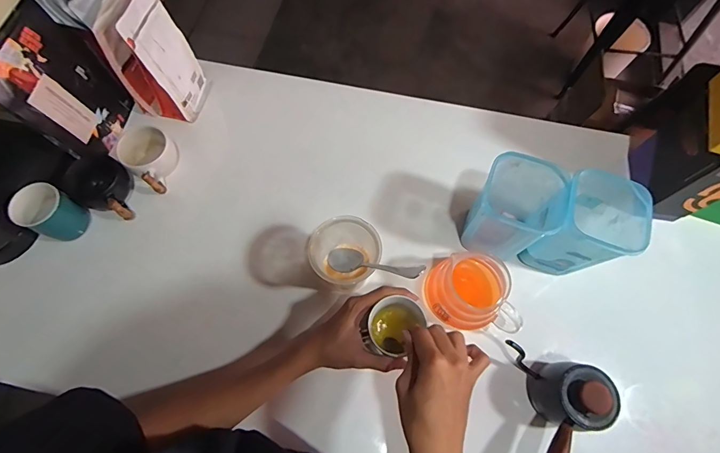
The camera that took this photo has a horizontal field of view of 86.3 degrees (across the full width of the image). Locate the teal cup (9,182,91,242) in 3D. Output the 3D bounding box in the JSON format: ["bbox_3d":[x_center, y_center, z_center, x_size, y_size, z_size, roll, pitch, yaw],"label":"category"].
[{"bbox_3d":[-0.435,-0.015,0.549,0.064,0.077,0.063,0,68,0],"label":"teal cup"}]

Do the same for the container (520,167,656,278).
[{"bbox_3d":[0.293,0.000,0.517,0.107,0.132,0.097,14,69,5],"label":"container"}]

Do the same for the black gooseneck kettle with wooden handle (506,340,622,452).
[{"bbox_3d":[0.246,0.219,0.470,0.103,0.095,0.151,-3,68,-2],"label":"black gooseneck kettle with wooden handle"}]

